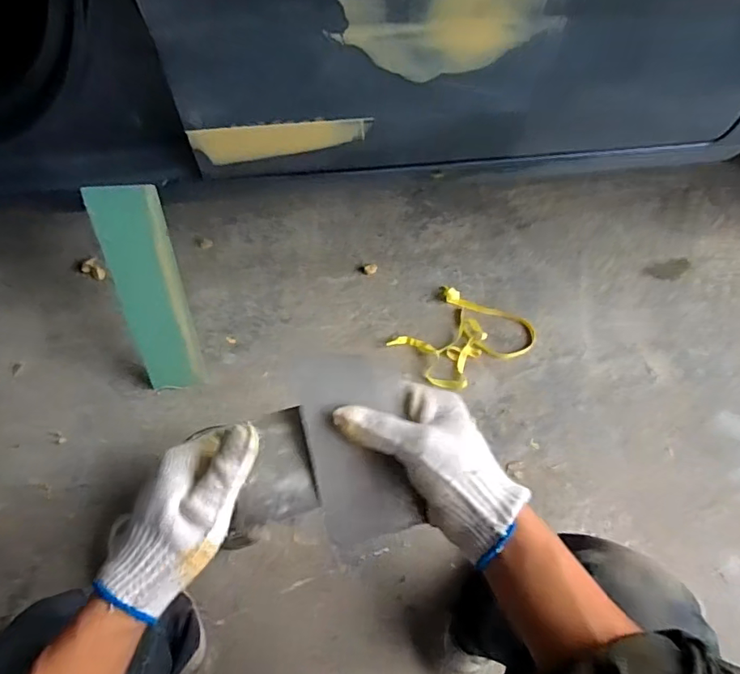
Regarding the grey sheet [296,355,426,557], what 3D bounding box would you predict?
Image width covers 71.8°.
[{"bbox_3d":[-0.006,0.079,0.365,0.071,0.007,0.136,-12,91,-8],"label":"grey sheet"}]

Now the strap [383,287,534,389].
[{"bbox_3d":[0.201,0.001,1.067,0.249,0.017,0.207,-40,68,-22],"label":"strap"}]

